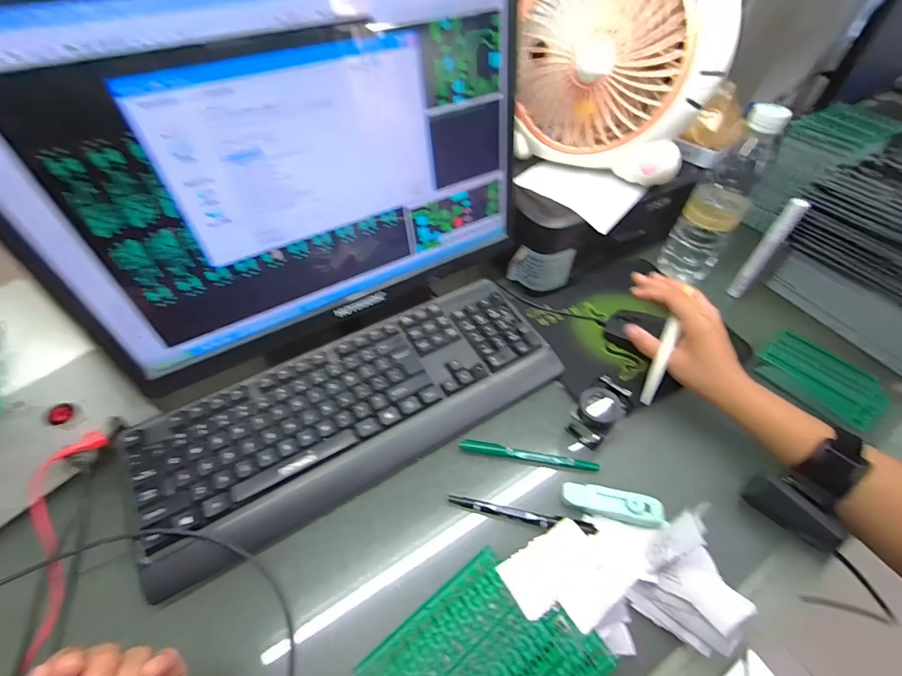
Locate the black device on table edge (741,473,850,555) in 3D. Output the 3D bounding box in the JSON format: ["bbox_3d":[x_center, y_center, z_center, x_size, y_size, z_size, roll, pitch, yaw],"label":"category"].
[{"bbox_3d":[0.302,0.154,0.350,0.072,0.035,0.023,37,58,27],"label":"black device on table edge"}]

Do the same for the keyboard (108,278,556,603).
[{"bbox_3d":[-0.089,0.068,0.418,0.425,0.037,0.160,-25,54,-20],"label":"keyboard"}]

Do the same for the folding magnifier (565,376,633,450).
[{"bbox_3d":[0.150,0.077,0.405,0.052,0.060,0.045,-34,58,-26],"label":"folding magnifier"}]

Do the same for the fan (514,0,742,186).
[{"bbox_3d":[0.172,-0.316,0.444,0.236,0.238,0.082,28,55,21],"label":"fan"}]

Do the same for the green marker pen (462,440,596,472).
[{"bbox_3d":[0.077,0.118,0.395,0.136,0.007,0.011,8,50,6],"label":"green marker pen"}]

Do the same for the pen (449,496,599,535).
[{"bbox_3d":[0.064,0.163,0.362,0.133,0.009,0.014,8,50,6],"label":"pen"}]

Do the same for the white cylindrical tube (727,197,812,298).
[{"bbox_3d":[0.403,-0.112,0.509,0.021,0.142,0.017,33,57,24],"label":"white cylindrical tube"}]

